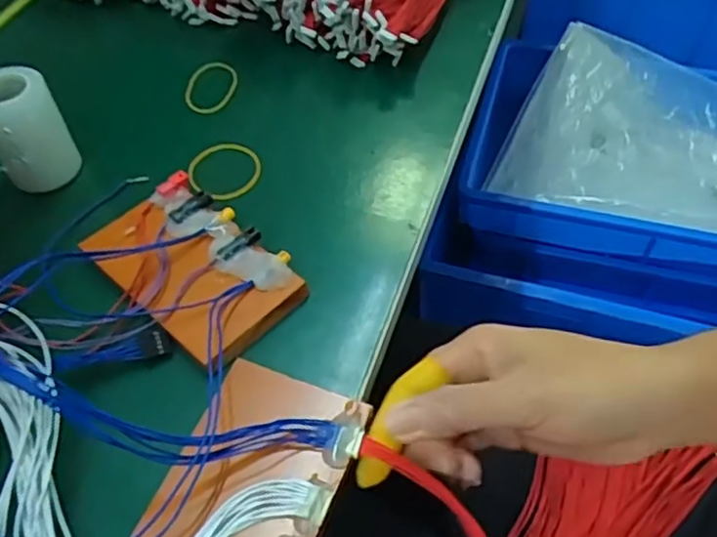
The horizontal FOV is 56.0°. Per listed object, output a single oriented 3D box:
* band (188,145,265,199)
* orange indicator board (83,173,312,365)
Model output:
[{"bbox_3d":[-0.087,-0.064,0.437,0.048,0.007,0.053,6,49,4],"label":"band"},{"bbox_3d":[-0.092,-0.002,0.378,0.117,0.020,0.072,36,61,27],"label":"orange indicator board"}]

